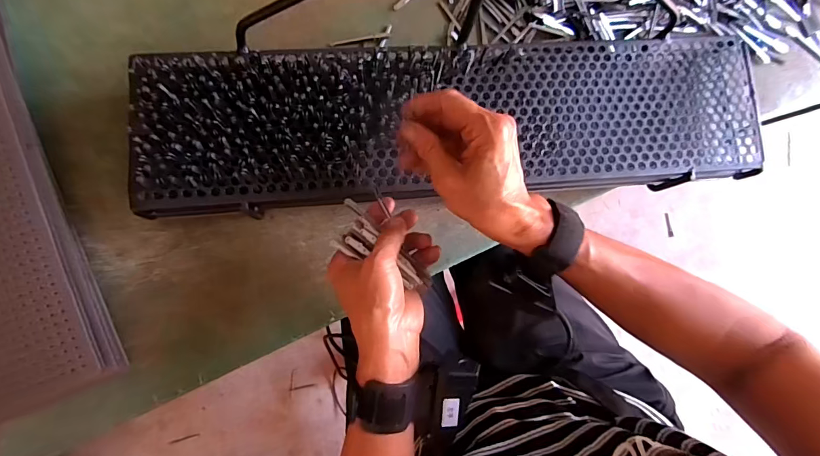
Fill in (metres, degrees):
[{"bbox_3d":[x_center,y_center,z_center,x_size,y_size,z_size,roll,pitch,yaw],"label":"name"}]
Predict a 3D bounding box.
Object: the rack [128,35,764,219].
[{"bbox_3d":[0.051,-0.104,0.391,0.583,0.045,0.149,-6,86,-7],"label":"rack"}]

